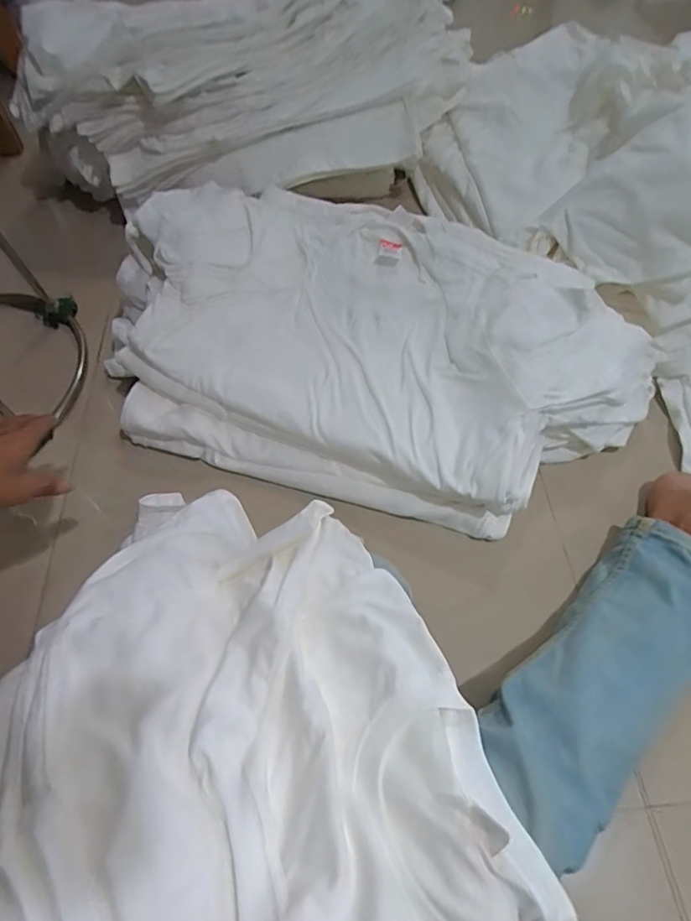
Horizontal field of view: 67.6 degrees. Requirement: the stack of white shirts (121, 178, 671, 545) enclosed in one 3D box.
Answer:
[{"bbox_3d":[0.018,-0.158,0.644,0.687,0.149,0.382,15,60,11],"label":"stack of white shirts"}]

